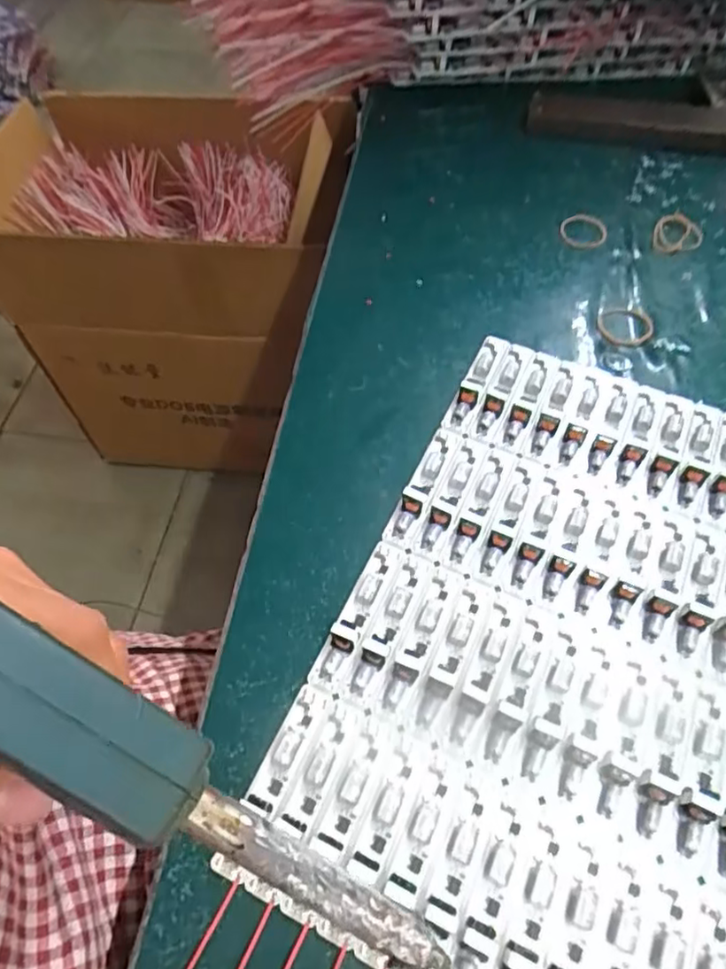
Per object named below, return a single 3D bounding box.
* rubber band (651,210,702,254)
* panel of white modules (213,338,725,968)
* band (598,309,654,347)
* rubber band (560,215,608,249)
[{"bbox_3d":[0.203,-0.162,0.407,0.029,0.004,0.040,22,61,15],"label":"rubber band"},{"bbox_3d":[0.094,0.064,0.273,0.187,0.013,0.288,23,61,15],"label":"panel of white modules"},{"bbox_3d":[0.154,-0.092,0.372,0.032,0.005,0.026,18,69,15],"label":"band"},{"bbox_3d":[0.148,-0.171,0.423,0.031,0.005,0.029,13,72,3],"label":"rubber band"}]

